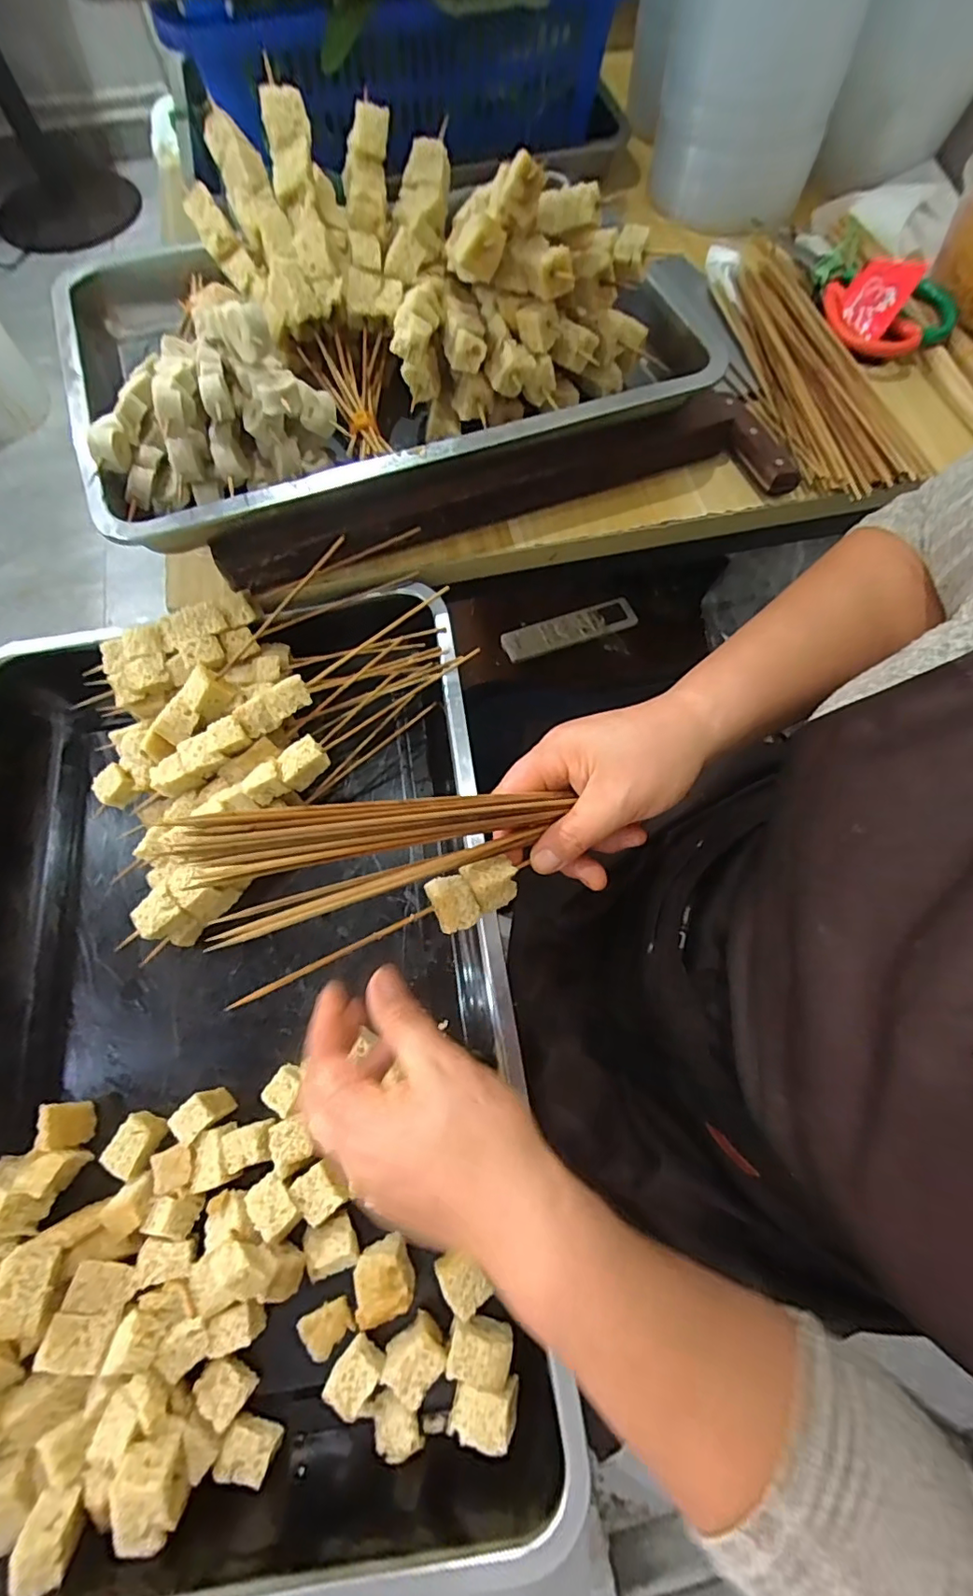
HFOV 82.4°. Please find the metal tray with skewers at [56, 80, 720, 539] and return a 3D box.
[{"bbox_3d":[-0.092,-0.393,0.431,0.472,0.126,0.331,-20,71,-7],"label":"metal tray with skewers"}]

